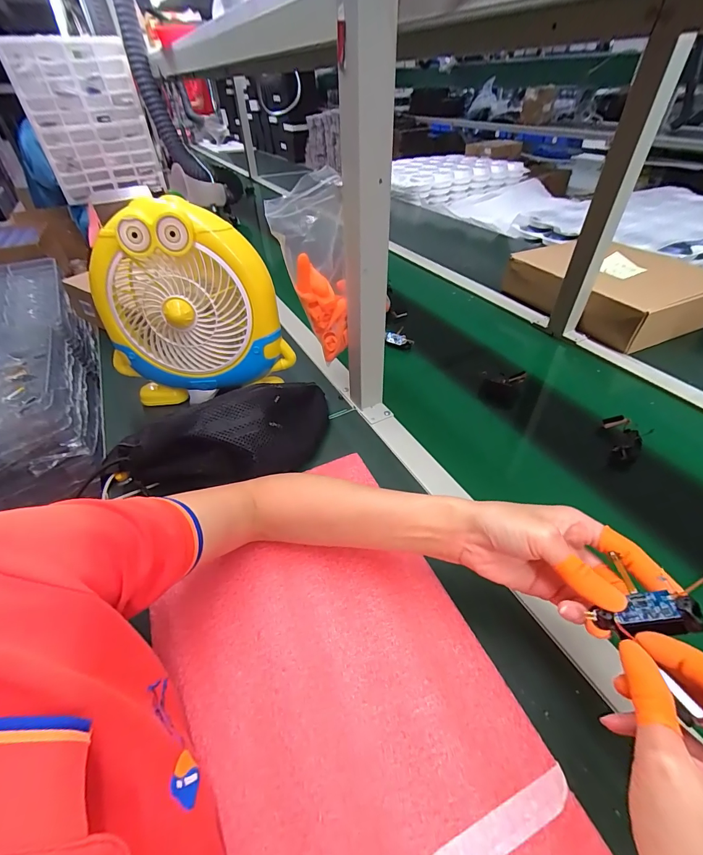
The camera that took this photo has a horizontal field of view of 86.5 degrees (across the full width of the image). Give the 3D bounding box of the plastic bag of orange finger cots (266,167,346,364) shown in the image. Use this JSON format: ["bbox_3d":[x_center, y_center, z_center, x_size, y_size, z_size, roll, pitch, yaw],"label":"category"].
[{"bbox_3d":[-0.043,-0.208,0.481,0.094,0.197,0.089,18,47,20],"label":"plastic bag of orange finger cots"}]

